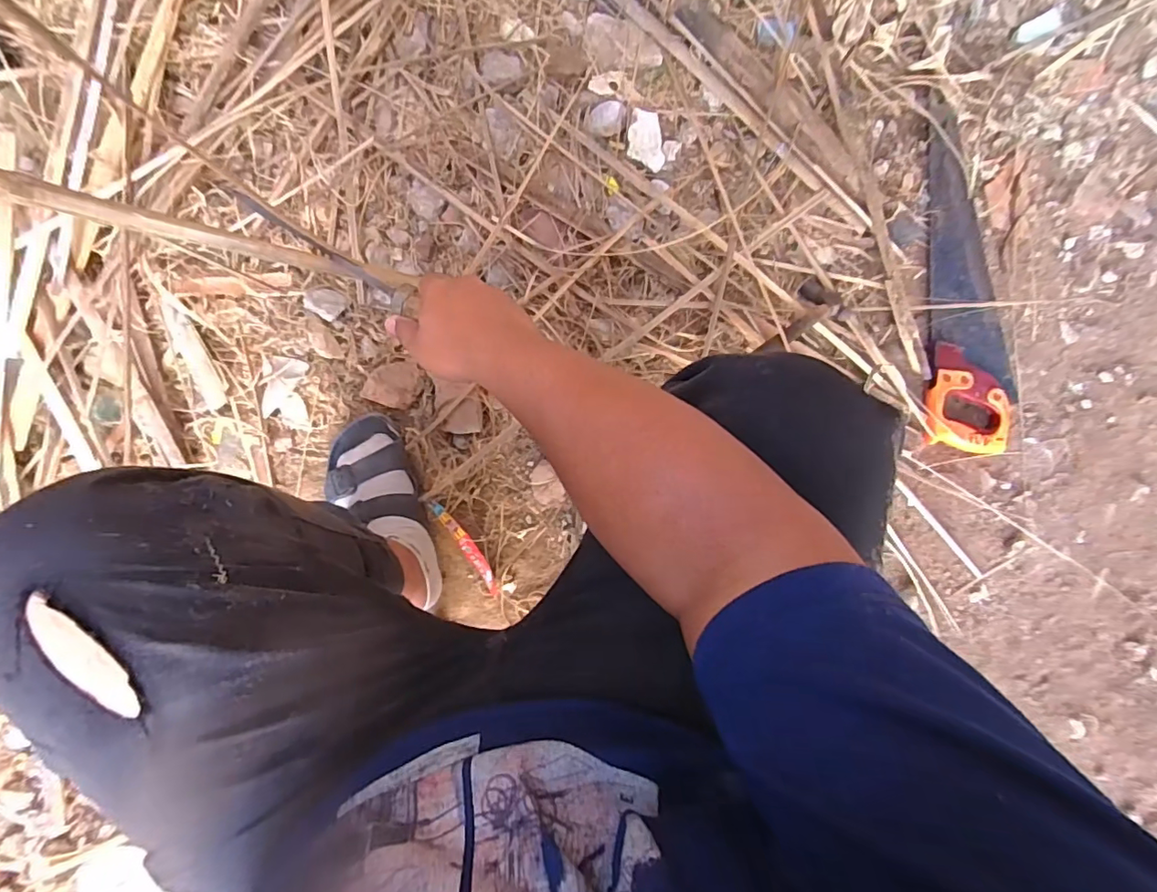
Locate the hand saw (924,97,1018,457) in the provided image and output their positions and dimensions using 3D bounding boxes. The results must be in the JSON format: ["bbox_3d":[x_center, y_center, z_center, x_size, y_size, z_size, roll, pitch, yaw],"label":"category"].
[{"bbox_3d":[0.582,-0.245,0.777,0.132,0.029,0.504,2,85,-4],"label":"hand saw"}]

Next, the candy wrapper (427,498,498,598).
[{"bbox_3d":[-0.154,0.138,0.728,0.021,0.007,0.154,-35,88,-6],"label":"candy wrapper"}]

